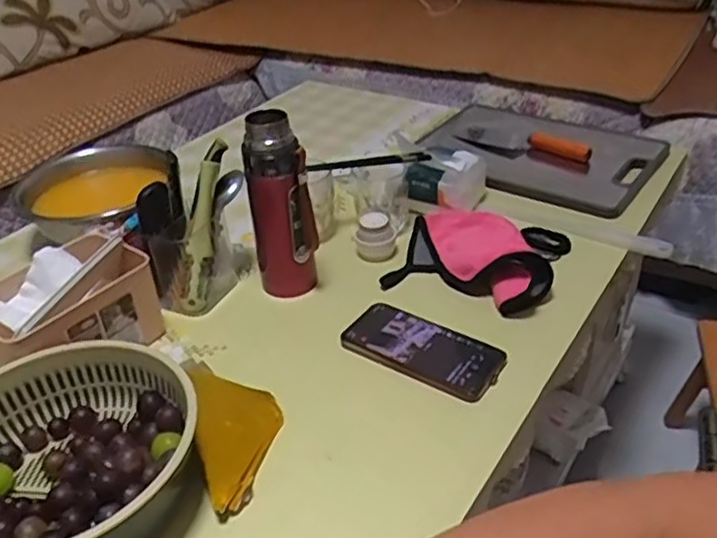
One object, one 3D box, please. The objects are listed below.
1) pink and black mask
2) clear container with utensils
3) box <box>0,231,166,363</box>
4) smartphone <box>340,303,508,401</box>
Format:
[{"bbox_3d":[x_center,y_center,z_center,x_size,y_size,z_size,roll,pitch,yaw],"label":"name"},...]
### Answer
[{"bbox_3d":[0.145,-0.024,0.802,0.191,0.047,0.166,12,38,23],"label":"pink and black mask"},{"bbox_3d":[-0.190,-0.040,0.782,0.124,0.160,0.104,-15,36,-13],"label":"clear container with utensils"},{"bbox_3d":[-0.309,0.044,0.699,0.129,0.084,0.173,20,42,31],"label":"box"},{"bbox_3d":[0.067,0.081,0.690,0.163,0.013,0.074,19,42,30],"label":"smartphone"}]

